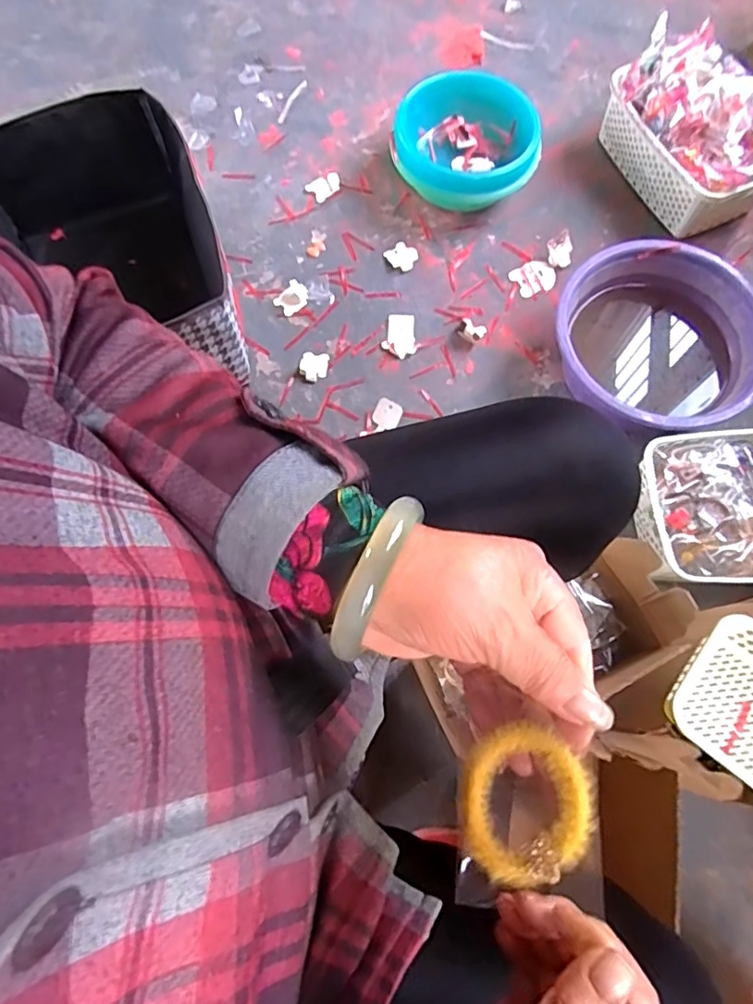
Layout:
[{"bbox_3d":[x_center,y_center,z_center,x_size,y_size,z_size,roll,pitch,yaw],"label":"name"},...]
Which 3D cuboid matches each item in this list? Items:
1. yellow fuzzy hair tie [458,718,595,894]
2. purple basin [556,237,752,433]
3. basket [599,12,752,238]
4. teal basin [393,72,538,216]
[{"bbox_3d":[0.062,0.124,0.236,0.054,0.014,0.053,-29,63,20],"label":"yellow fuzzy hair tie"},{"bbox_3d":[0.406,-0.227,0.838,0.285,0.114,0.285,0,73,0],"label":"purple basin"},{"bbox_3d":[0.512,-0.599,0.935,0.180,0.153,0.306,-29,75,-9],"label":"basket"},{"bbox_3d":[0.147,-0.584,0.941,0.232,0.109,0.189,12,73,4],"label":"teal basin"}]

